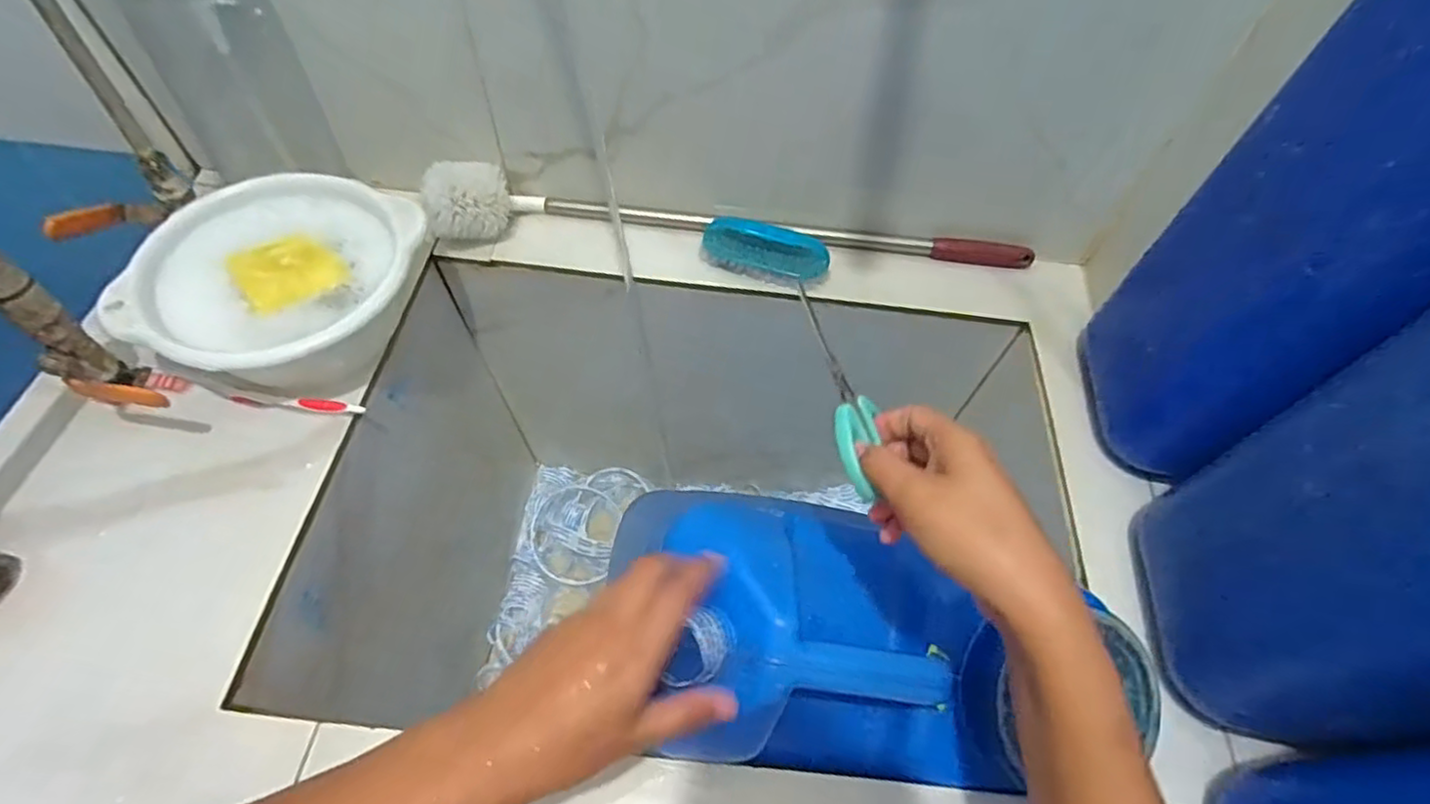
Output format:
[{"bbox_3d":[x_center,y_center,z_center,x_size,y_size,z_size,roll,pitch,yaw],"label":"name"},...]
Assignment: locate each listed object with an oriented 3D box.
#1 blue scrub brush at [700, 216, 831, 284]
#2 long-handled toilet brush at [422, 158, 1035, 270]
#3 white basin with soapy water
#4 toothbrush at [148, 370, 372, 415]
[{"bbox_3d":[0.047,-0.144,0.643,0.125,0.039,0.046,19,58,9],"label":"blue scrub brush"},{"bbox_3d":[0.022,-0.185,0.646,0.584,0.069,0.071,1,57,-3],"label":"long-handled toilet brush"},{"bbox_3d":[-0.355,-0.094,0.555,0.189,0.086,0.205,1,57,-2],"label":"white basin with soapy water"},{"bbox_3d":[-0.376,-0.006,0.539,0.174,0.012,0.015,7,57,2],"label":"toothbrush"}]

